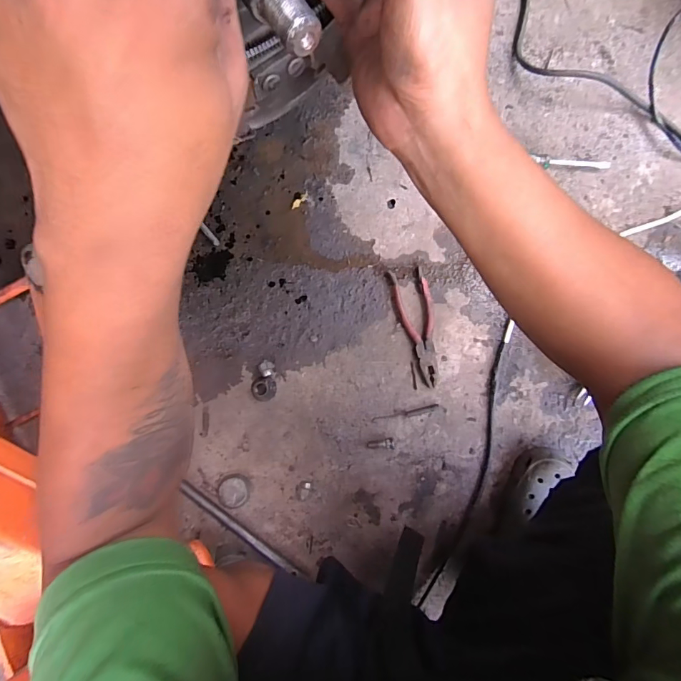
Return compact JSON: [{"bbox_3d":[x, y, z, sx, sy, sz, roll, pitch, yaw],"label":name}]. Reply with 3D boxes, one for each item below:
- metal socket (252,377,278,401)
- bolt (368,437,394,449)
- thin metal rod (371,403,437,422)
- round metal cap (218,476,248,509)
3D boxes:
[{"bbox_3d":[-0.124,0.077,0.673,0.039,0.017,0.038,0,85,5],"label":"metal socket"},{"bbox_3d":[0.063,0.163,0.658,0.043,0.010,0.017,-8,85,4],"label":"bolt"},{"bbox_3d":[0.104,0.117,0.671,0.106,0.004,0.010,-14,84,4],"label":"thin metal rod"},{"bbox_3d":[-0.171,0.240,0.665,0.050,0.019,0.045,-12,84,4],"label":"round metal cap"}]

